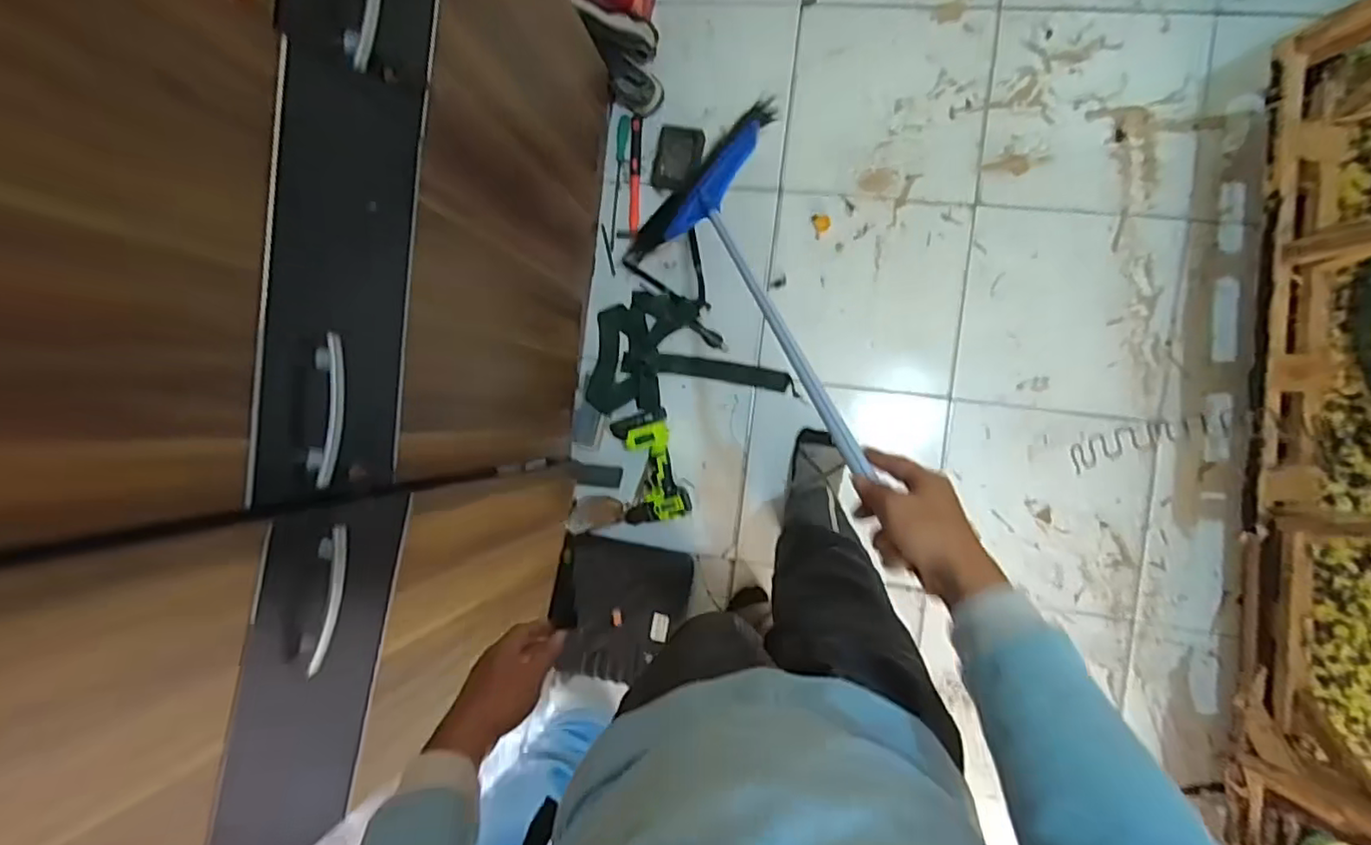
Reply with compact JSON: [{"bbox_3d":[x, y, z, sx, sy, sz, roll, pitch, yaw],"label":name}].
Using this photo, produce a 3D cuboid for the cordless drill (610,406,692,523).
[{"bbox_3d":[-0.082,0.102,1.374,0.139,0.063,0.242,-17,87,9],"label":"cordless drill"}]

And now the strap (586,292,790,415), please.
[{"bbox_3d":[-0.004,-0.160,1.380,0.418,0.024,0.246,-4,89,9],"label":"strap"}]

